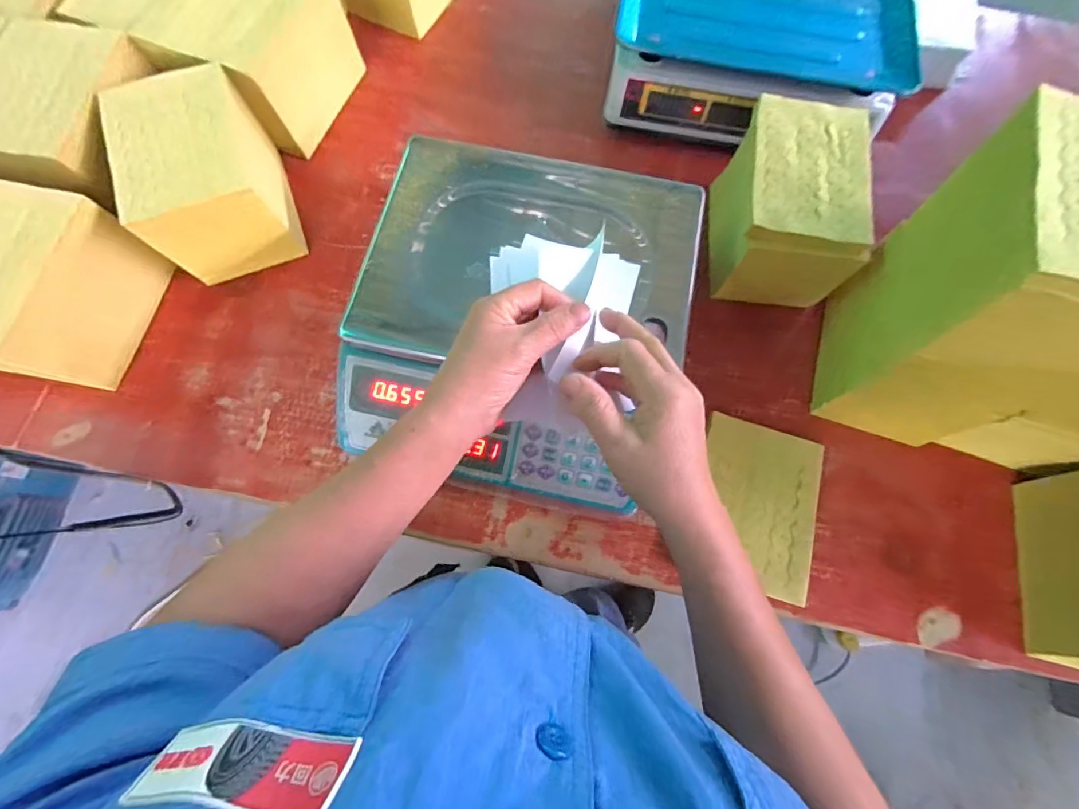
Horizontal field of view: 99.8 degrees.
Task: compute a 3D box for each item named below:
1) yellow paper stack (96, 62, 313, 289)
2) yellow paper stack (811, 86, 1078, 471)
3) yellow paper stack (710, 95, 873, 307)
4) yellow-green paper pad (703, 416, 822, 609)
[{"bbox_3d":[-0.351,-0.239,0.490,0.125,0.114,0.163,-18,76,-6],"label":"yellow paper stack"},{"bbox_3d":[0.422,-0.068,0.386,0.233,0.229,0.185,19,75,3],"label":"yellow paper stack"},{"bbox_3d":[0.259,-0.201,0.480,0.119,0.101,0.187,4,75,-1],"label":"yellow paper stack"},{"bbox_3d":[0.215,0.098,0.443,0.115,0.018,0.154,17,75,3],"label":"yellow-green paper pad"}]

